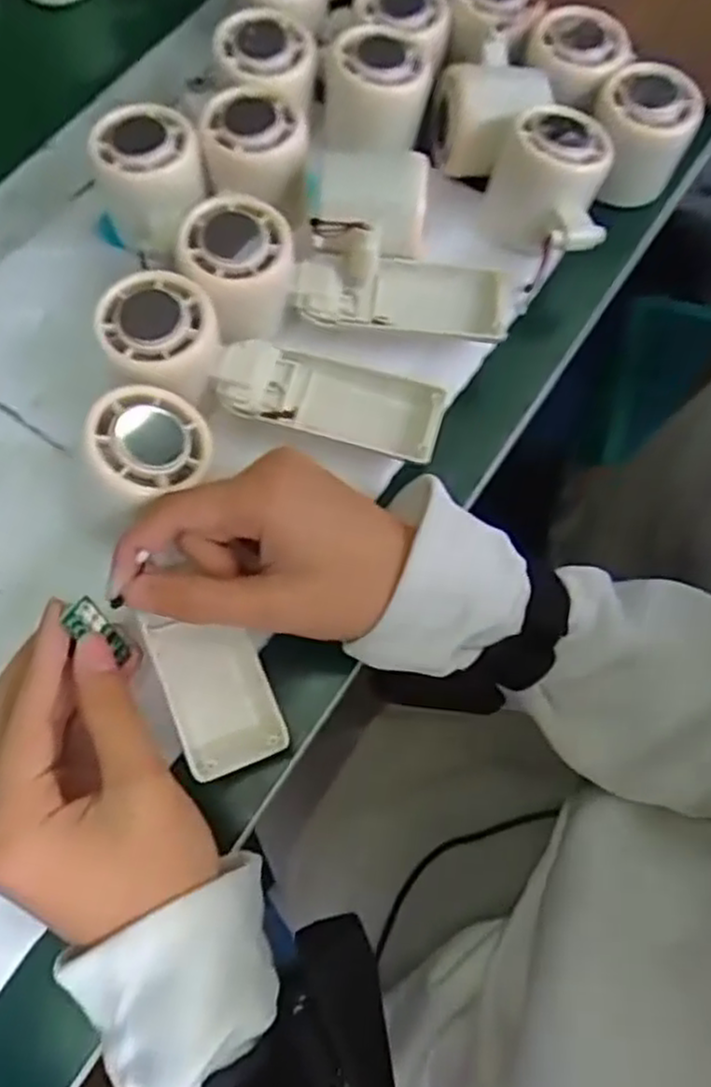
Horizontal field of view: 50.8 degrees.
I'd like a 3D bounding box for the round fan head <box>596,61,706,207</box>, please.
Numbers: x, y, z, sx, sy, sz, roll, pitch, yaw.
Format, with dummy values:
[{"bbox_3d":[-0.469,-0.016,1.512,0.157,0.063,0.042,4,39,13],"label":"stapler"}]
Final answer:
[{"bbox_3d":[0.164,-0.238,0.440,0.057,0.053,0.057,-26,73,-11],"label":"round fan head"}]

